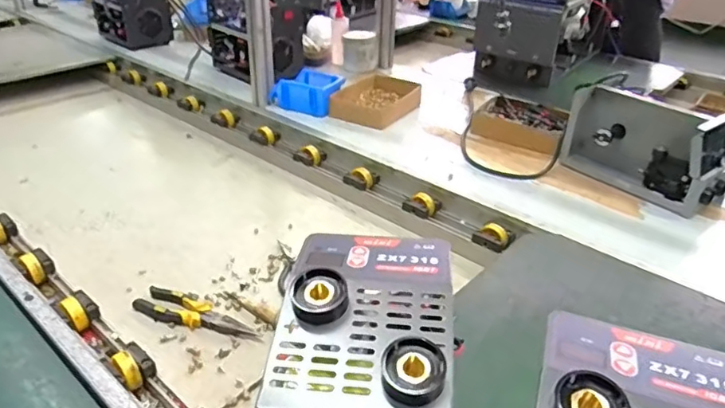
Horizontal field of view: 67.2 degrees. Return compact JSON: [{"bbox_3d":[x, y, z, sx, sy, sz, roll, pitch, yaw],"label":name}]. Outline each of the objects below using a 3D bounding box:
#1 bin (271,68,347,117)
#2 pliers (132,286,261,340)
[{"bbox_3d":[-0.124,-0.264,1.278,0.140,0.057,0.115,19,35,27],"label":"bin"},{"bbox_3d":[-0.231,0.154,0.777,0.195,0.011,0.053,11,32,15],"label":"pliers"}]

